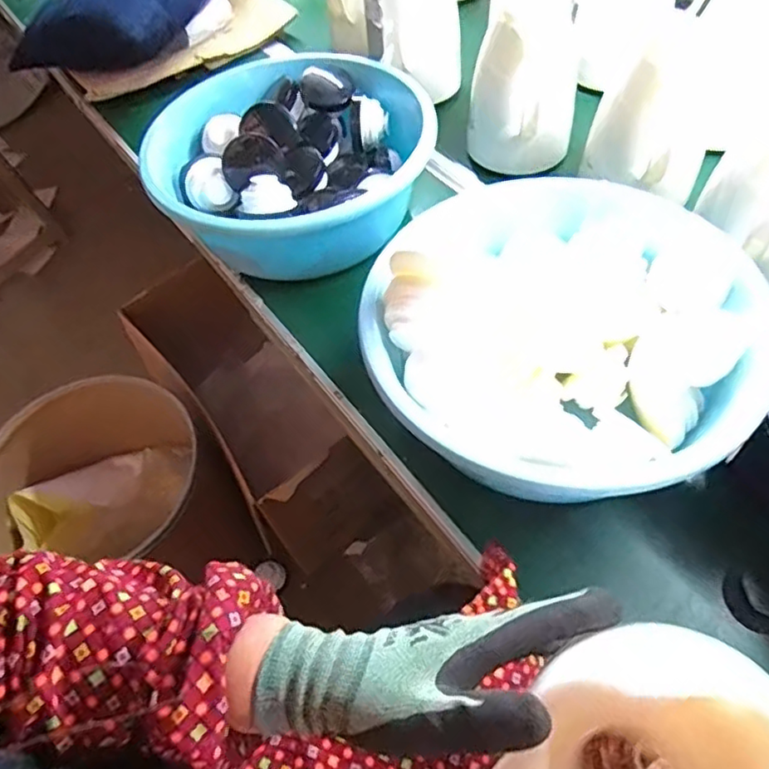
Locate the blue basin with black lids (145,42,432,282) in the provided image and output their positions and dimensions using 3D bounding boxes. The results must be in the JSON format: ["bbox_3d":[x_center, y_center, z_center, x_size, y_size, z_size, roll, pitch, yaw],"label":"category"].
[{"bbox_3d":[-0.114,-0.289,0.790,0.335,0.119,0.316,-2,56,4],"label":"blue basin with black lids"}]

